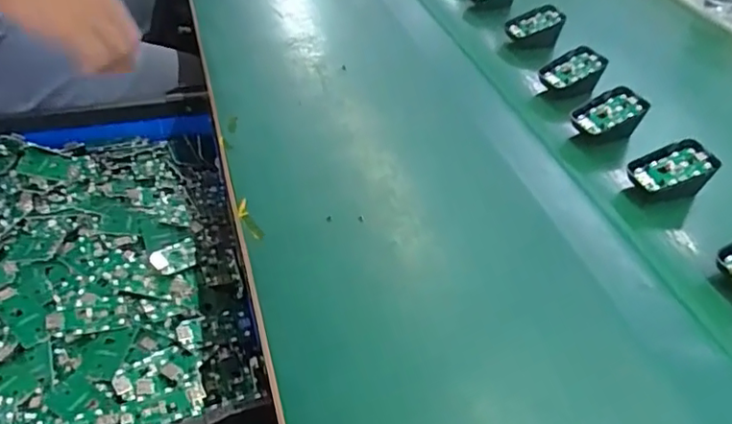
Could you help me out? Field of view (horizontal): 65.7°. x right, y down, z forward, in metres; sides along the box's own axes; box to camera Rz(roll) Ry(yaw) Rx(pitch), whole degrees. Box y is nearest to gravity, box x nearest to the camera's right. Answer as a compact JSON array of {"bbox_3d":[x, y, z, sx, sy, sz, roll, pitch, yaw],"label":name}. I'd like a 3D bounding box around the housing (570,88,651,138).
[{"bbox_3d":[0.243,-0.097,0.572,0.069,0.029,0.044,-27,62,-11],"label":"housing"}]

